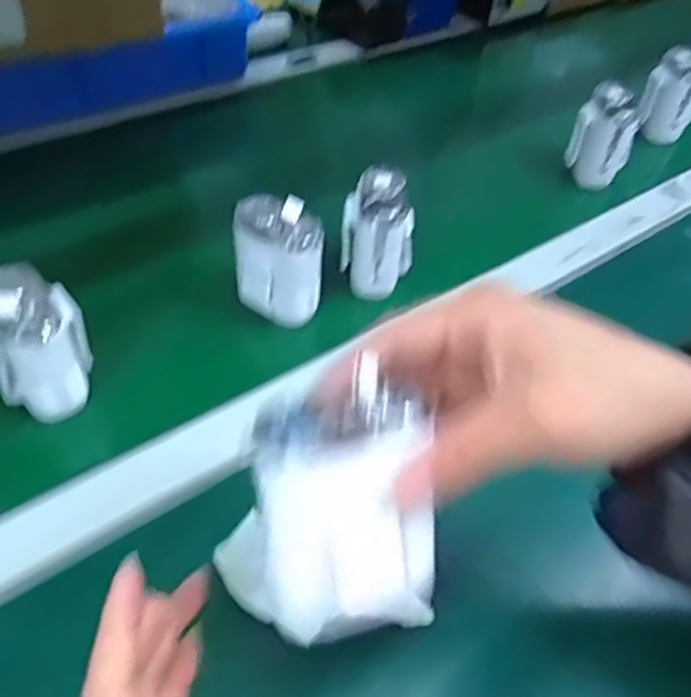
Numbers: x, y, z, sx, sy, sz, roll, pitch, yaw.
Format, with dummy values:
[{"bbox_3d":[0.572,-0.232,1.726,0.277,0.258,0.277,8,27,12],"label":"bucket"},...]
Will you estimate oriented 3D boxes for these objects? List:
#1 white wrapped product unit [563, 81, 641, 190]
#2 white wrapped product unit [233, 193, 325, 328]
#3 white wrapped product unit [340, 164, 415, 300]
[{"bbox_3d":[0.264,-0.216,0.650,0.060,0.087,0.050,27,51,17],"label":"white wrapped product unit"},{"bbox_3d":[-0.051,-0.067,0.476,0.067,0.083,0.052,8,51,1],"label":"white wrapped product unit"},{"bbox_3d":[0.026,-0.092,0.512,0.059,0.082,0.065,0,49,-6],"label":"white wrapped product unit"}]

